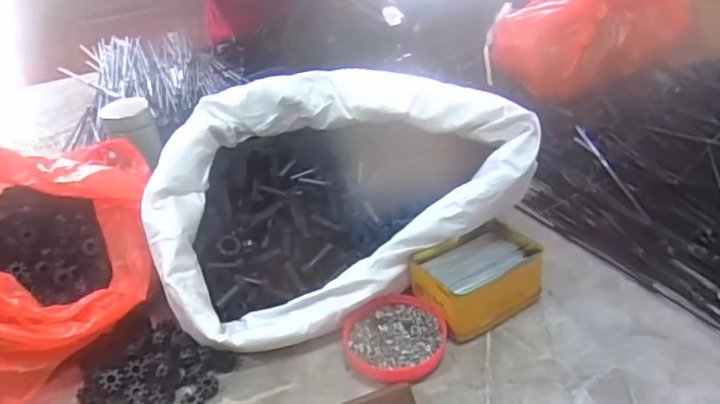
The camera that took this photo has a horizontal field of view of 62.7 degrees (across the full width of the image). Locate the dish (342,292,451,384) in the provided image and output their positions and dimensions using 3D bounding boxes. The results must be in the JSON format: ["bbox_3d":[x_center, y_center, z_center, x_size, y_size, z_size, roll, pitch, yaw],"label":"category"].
[{"bbox_3d":[0.032,0.122,0.537,0.088,0.015,0.091,-4,34,3],"label":"dish"}]

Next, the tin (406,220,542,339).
[{"bbox_3d":[0.111,0.071,0.565,0.113,0.047,0.080,-24,37,-24],"label":"tin"}]

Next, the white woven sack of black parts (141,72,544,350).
[{"bbox_3d":[-0.017,-0.028,0.609,0.391,0.146,0.249,-20,36,-19],"label":"white woven sack of black parts"}]

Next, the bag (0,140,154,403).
[{"bbox_3d":[-0.324,0.052,0.602,0.201,0.137,0.302,-13,35,-10],"label":"bag"}]

